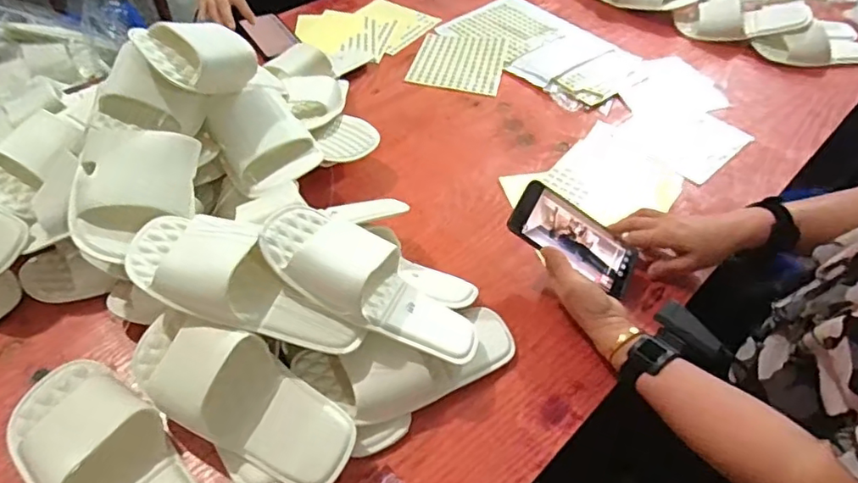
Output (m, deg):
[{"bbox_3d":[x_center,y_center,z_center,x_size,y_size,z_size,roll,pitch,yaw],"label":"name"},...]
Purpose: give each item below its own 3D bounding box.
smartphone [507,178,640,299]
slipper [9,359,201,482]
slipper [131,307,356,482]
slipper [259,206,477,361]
[{"bbox_3d":[0.174,-0.004,0.660,0.158,0.013,0.076,32,64,-5],"label":"smartphone"},{"bbox_3d":[-0.280,0.199,0.492,0.260,0.049,0.108,32,54,23],"label":"slipper"},{"bbox_3d":[-0.175,0.138,0.505,0.230,0.063,0.099,30,73,11],"label":"slipper"},{"bbox_3d":[-0.050,0.040,0.548,0.235,0.059,0.098,34,49,-10],"label":"slipper"}]

